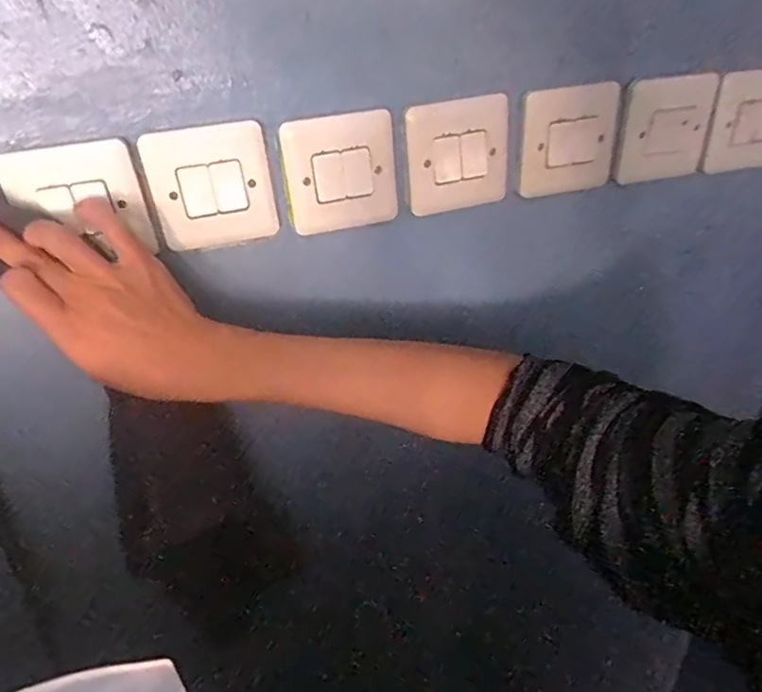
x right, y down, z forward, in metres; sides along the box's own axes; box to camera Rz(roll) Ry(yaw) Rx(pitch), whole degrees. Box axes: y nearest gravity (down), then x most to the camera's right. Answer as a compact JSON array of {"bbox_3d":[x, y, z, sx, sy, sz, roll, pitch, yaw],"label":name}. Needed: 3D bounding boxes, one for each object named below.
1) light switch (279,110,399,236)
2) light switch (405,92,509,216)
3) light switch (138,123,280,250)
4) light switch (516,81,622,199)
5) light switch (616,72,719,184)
[{"bbox_3d":[-0.027,-0.121,0.394,0.079,0.077,0.007,-10,30,-11],"label":"light switch"},{"bbox_3d":[0.058,-0.140,0.412,0.077,0.077,0.014,-12,31,-14],"label":"light switch"},{"bbox_3d":[-0.114,-0.107,0.383,0.081,0.079,0.007,-11,30,-12],"label":"light switch"},{"bbox_3d":[0.147,-0.161,0.446,0.077,0.085,0.016,-9,40,-2],"label":"light switch"},{"bbox_3d":[0.230,-0.174,0.450,0.088,0.078,0.010,-13,37,-16],"label":"light switch"}]

